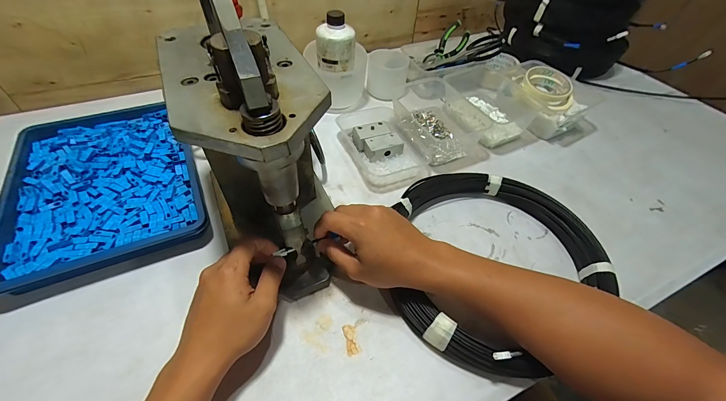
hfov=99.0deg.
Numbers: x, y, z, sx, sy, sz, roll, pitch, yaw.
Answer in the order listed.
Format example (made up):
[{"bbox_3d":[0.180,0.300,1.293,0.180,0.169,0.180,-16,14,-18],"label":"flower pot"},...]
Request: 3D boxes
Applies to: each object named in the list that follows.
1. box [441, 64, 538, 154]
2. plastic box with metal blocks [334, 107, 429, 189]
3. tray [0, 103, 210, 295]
[{"bbox_3d":[0.246,-0.193,0.623,0.143,0.064,0.209,-17,53,-17],"label":"box"},{"bbox_3d":[0.035,-0.108,0.555,0.118,0.034,0.181,-18,53,-18],"label":"plastic box with metal blocks"},{"bbox_3d":[-0.384,-0.036,0.473,0.239,0.037,0.328,-20,53,-19],"label":"tray"}]

